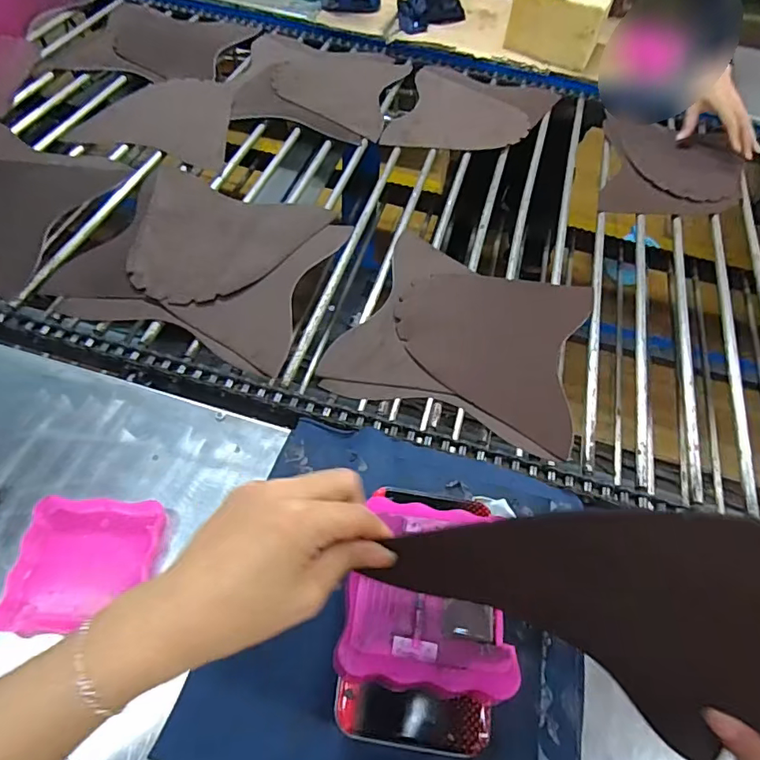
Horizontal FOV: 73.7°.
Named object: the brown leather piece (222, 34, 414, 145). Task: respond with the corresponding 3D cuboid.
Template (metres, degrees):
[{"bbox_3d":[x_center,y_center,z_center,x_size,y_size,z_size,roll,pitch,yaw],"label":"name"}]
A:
[{"bbox_3d":[-0.112,-0.544,0.923,0.290,0.009,0.310,10,57,2],"label":"brown leather piece"}]

